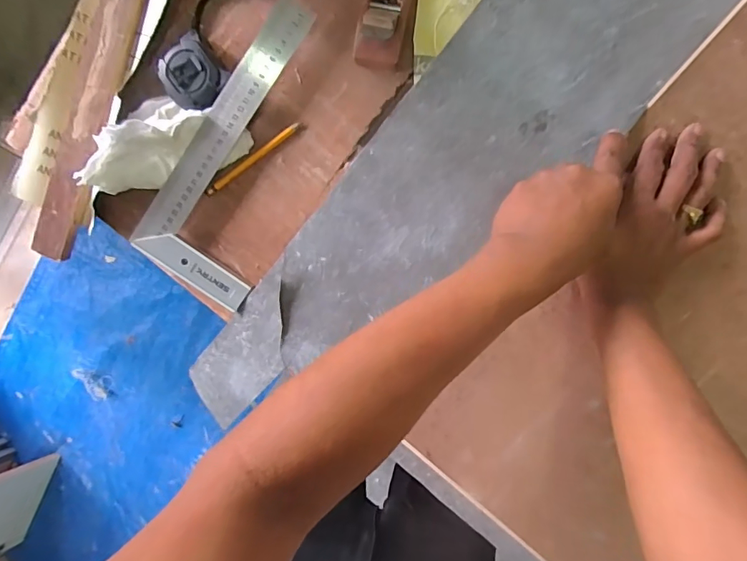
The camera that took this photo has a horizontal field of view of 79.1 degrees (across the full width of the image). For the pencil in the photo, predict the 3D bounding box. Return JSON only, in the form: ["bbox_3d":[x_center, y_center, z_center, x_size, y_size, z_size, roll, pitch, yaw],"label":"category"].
[{"bbox_3d":[-0.132,-0.131,0.492,0.123,0.010,0.011,-34,90,9],"label":"pencil"}]

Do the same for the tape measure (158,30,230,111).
[{"bbox_3d":[-0.183,-0.207,0.466,0.062,0.035,0.070,-41,91,10],"label":"tape measure"}]

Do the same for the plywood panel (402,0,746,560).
[{"bbox_3d":[0.322,0.051,0.441,0.363,0.018,0.570,41,98,2],"label":"plywood panel"}]

